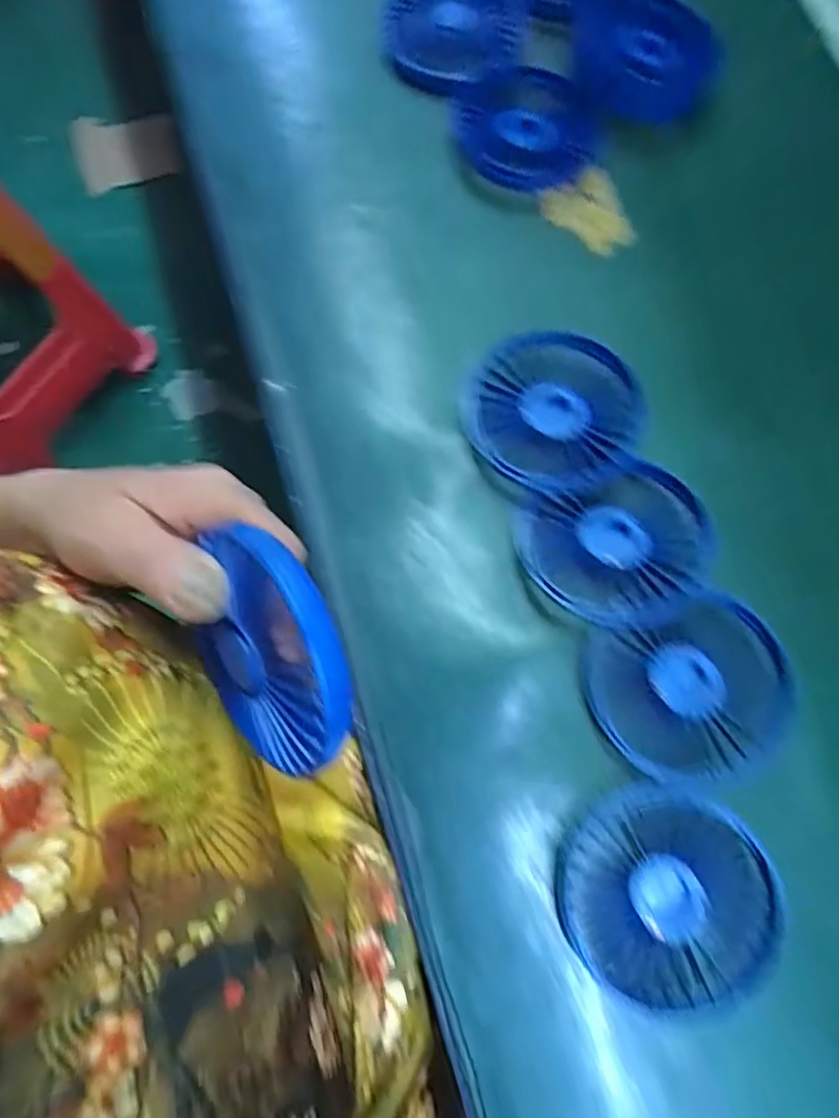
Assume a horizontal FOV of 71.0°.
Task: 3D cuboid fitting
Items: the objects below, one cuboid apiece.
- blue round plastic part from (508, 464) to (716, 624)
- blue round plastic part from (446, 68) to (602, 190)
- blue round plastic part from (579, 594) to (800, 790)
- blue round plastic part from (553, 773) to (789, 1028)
[{"bbox_3d":[0.096,-0.006,0.285,0.089,0.015,0.073,-17,78,-6],"label":"blue round plastic part"},{"bbox_3d":[0.065,-0.256,0.354,0.079,0.013,0.077,0,76,-1],"label":"blue round plastic part"},{"bbox_3d":[0.125,0.061,0.270,0.087,0.014,0.074,-18,78,-6],"label":"blue round plastic part"},{"bbox_3d":[0.105,0.144,0.250,0.086,0.014,0.085,0,76,-1],"label":"blue round plastic part"}]

